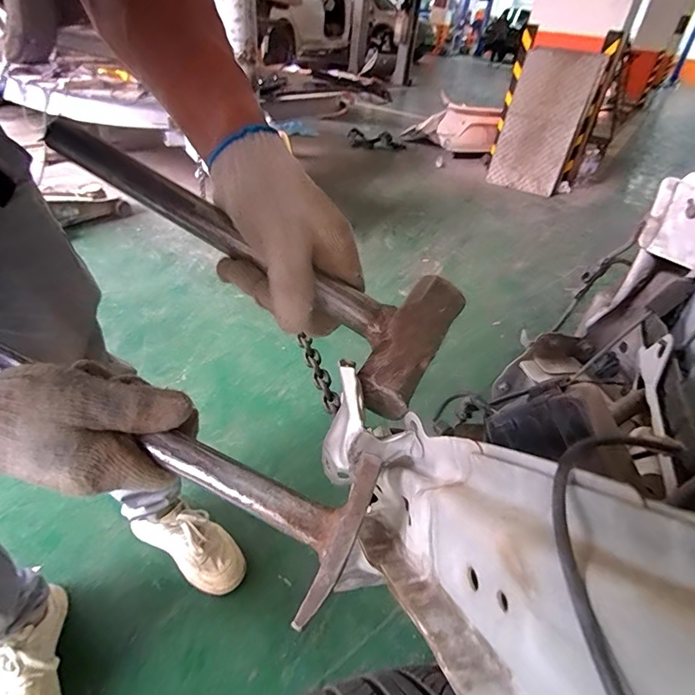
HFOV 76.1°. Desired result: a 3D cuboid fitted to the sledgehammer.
[{"bbox_3d":[-0.070,-0.078,0.315,0.307,0.055,0.095,34,41,4],"label":"sledgehammer"}]

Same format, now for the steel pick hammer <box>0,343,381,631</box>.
[{"bbox_3d":[-0.131,0.051,0.279,0.297,0.043,0.081,23,39,12],"label":"steel pick hammer"}]

